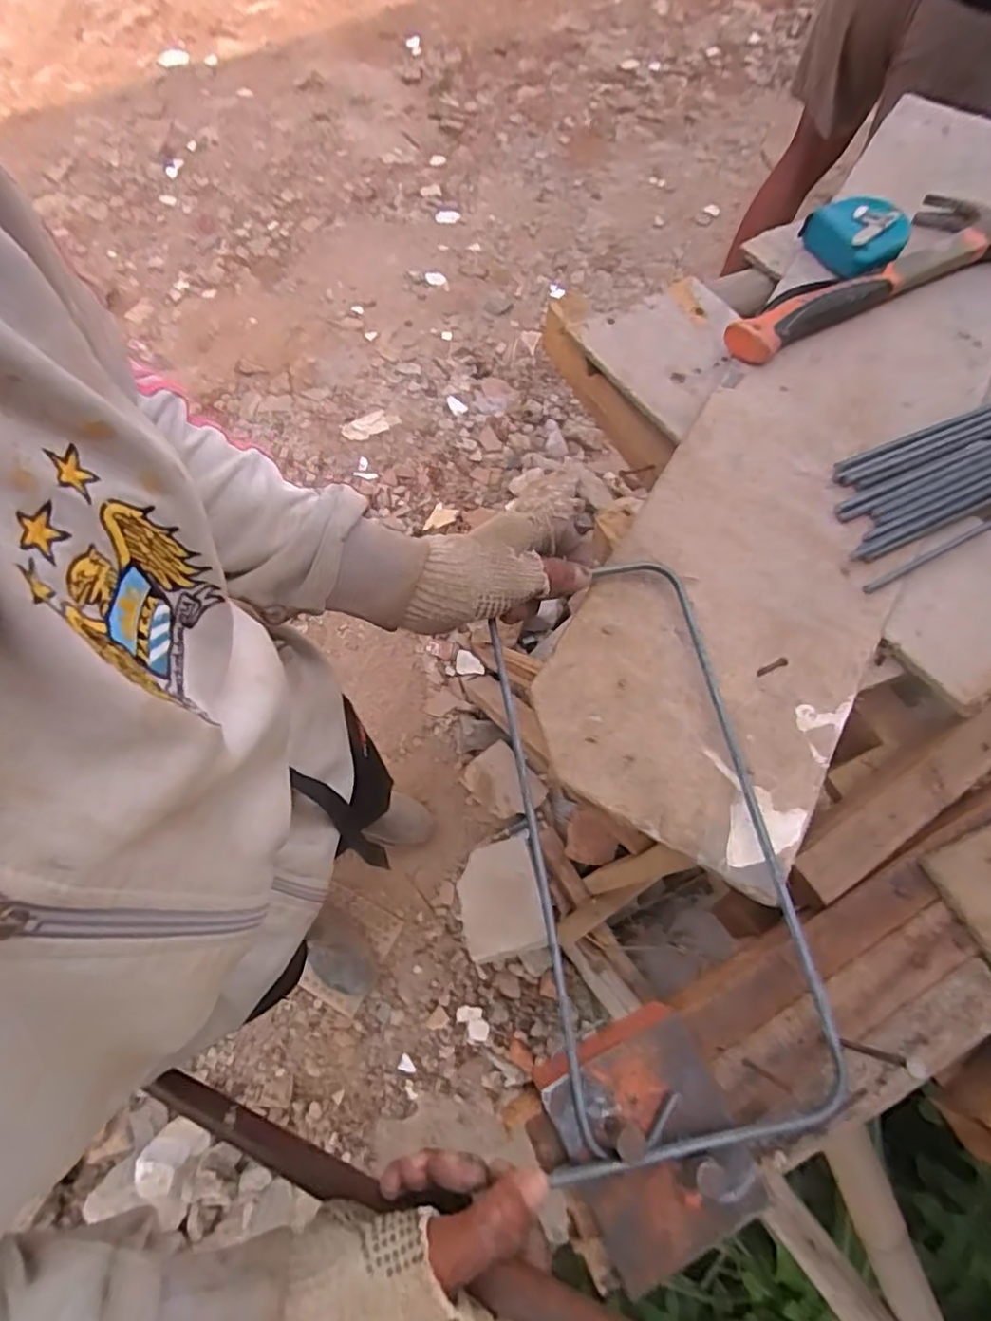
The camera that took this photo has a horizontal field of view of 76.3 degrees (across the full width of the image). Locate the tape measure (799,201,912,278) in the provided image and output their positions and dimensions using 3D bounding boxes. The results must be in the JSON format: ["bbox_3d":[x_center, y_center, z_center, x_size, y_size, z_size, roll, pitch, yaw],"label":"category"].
[{"bbox_3d":[0.337,-0.401,0.597,0.090,0.035,0.066,28,68,10],"label":"tape measure"}]

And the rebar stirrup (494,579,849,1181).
[{"bbox_3d":[0.095,0.096,0.400,0.166,0.023,0.363,-5,66,-4],"label":"rebar stirrup"}]

